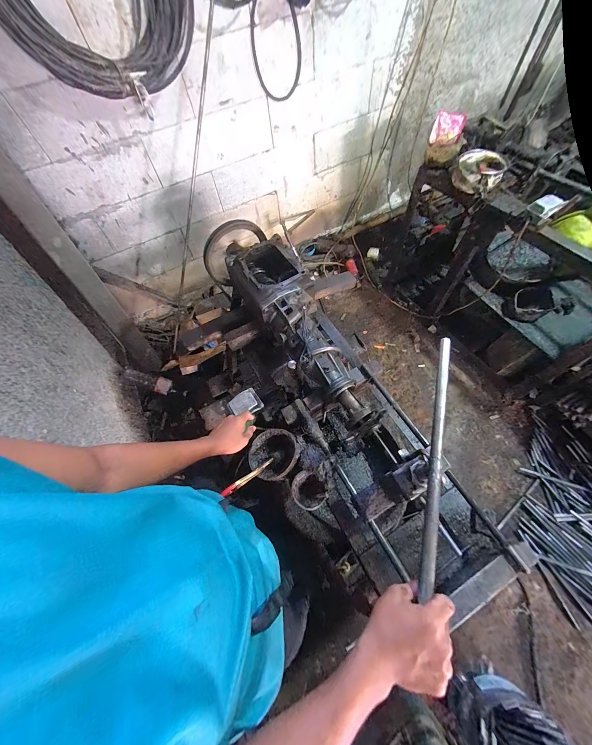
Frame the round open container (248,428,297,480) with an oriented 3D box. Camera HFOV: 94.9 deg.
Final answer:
[{"bbox_3d":[-0.057,0.205,0.680,0.120,0.059,0.110,-2,61,3],"label":"round open container"}]

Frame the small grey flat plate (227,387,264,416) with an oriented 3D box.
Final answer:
[{"bbox_3d":[-0.145,0.088,0.769,0.087,0.023,0.070,-31,64,-12],"label":"small grey flat plate"}]

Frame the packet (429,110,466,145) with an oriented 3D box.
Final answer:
[{"bbox_3d":[0.637,-1.017,1.137,0.134,0.099,0.032,1,49,-9],"label":"packet"}]

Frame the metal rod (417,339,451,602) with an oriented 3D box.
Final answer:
[{"bbox_3d":[0.227,0.115,0.436,0.018,0.017,0.402,15,66,9],"label":"metal rod"}]

